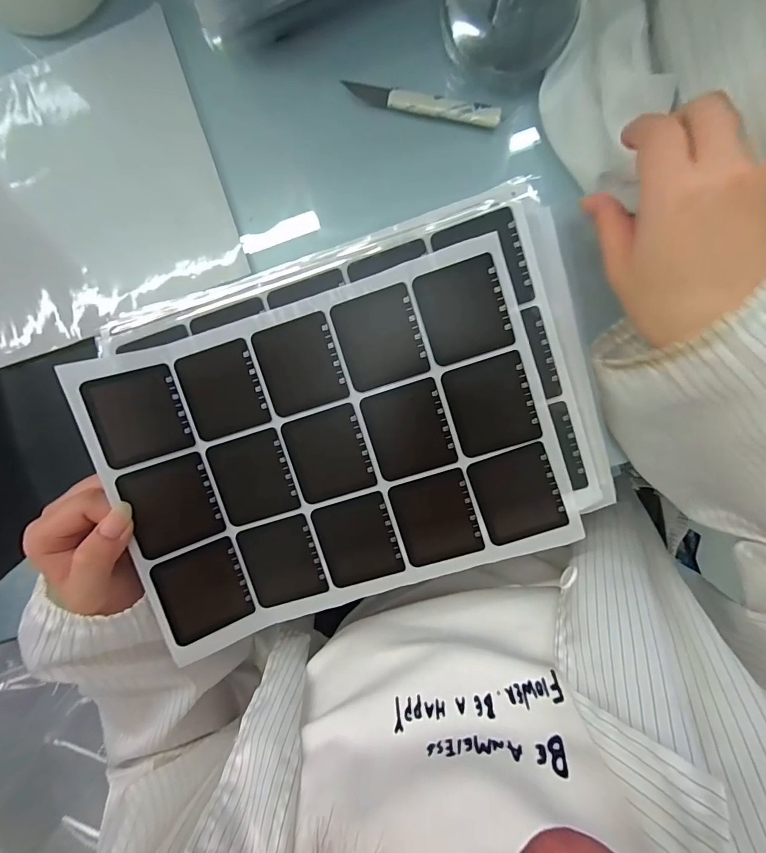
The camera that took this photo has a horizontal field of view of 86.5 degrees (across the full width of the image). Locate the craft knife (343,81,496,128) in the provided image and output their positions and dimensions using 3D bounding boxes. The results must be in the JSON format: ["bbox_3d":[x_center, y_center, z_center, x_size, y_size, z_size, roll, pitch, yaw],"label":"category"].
[{"bbox_3d":[0.026,-0.217,0.275,0.104,0.008,0.015,13,97,3],"label":"craft knife"}]

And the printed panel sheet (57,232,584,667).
[{"bbox_3d":[-0.030,0.017,0.247,0.258,0.026,0.189,-18,95,6],"label":"printed panel sheet"}]

